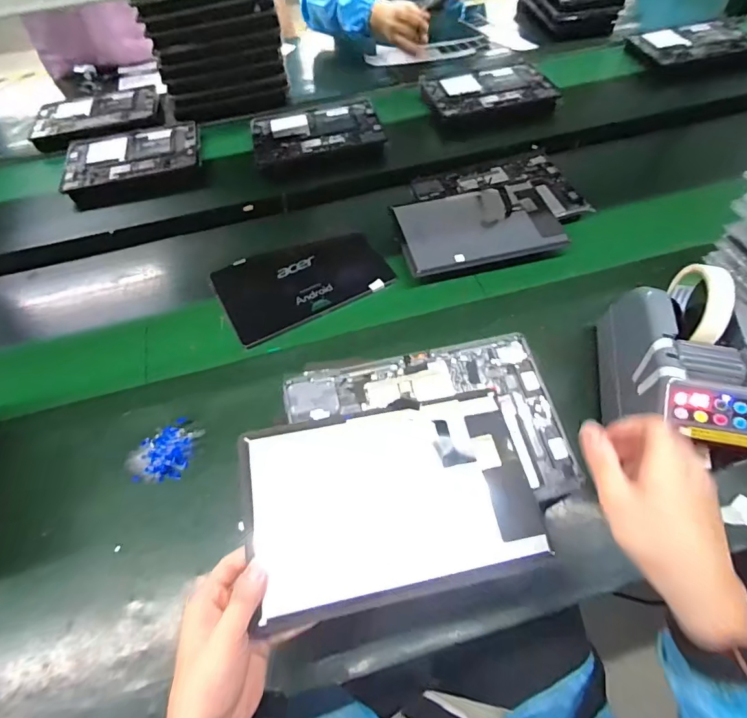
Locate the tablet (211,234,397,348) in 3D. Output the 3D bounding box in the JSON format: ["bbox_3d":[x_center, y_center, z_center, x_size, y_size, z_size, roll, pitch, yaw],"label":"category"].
[{"bbox_3d":[-0.109,-0.123,0.694,0.247,0.013,0.154,-25,58,-13],"label":"tablet"}]

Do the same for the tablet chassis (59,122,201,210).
[{"bbox_3d":[-0.474,-0.402,0.878,0.257,0.009,0.176,-10,56,-3],"label":"tablet chassis"}]

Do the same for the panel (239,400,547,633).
[{"bbox_3d":[0.016,0.118,0.391,0.246,0.014,0.151,-10,60,-8],"label":"panel"}]

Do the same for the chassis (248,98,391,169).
[{"bbox_3d":[-0.112,-0.449,0.886,0.250,0.018,0.180,-13,57,-5],"label":"chassis"}]

